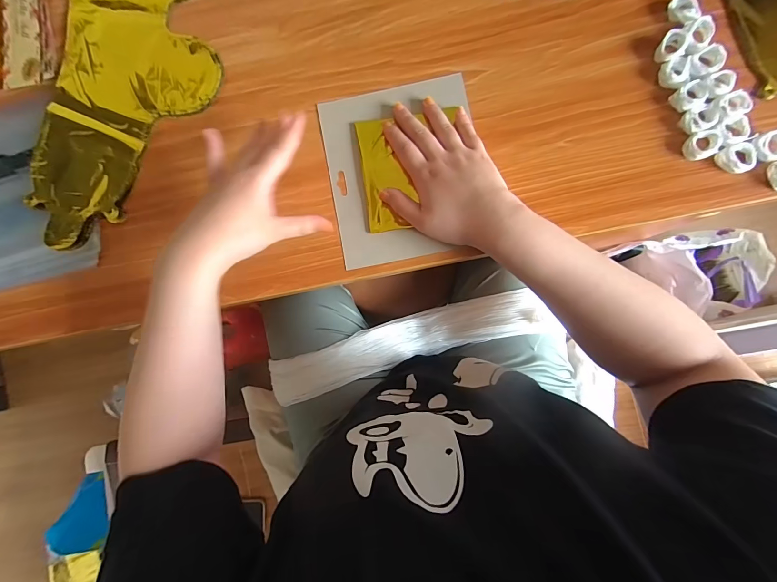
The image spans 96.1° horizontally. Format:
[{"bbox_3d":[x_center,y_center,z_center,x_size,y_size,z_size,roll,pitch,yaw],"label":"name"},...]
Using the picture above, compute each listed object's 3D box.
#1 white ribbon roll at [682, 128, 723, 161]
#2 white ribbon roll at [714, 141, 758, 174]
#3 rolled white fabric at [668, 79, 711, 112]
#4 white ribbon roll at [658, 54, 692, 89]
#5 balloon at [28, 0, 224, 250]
[{"bbox_3d":[0.318,-0.148,0.354,0.031,0.013,0.027,-14,86,3],"label":"white ribbon roll"},{"bbox_3d":[0.353,-0.133,0.353,0.033,0.012,0.030,-22,85,2],"label":"white ribbon roll"},{"bbox_3d":[0.309,-0.200,0.358,0.032,0.013,0.025,-31,85,1],"label":"rolled white fabric"},{"bbox_3d":[0.298,-0.225,0.362,0.026,0.011,0.031,-9,86,3],"label":"white ribbon roll"},{"bbox_3d":[-0.293,-0.258,0.399,0.193,0.013,0.418,11,87,4],"label":"balloon"}]

